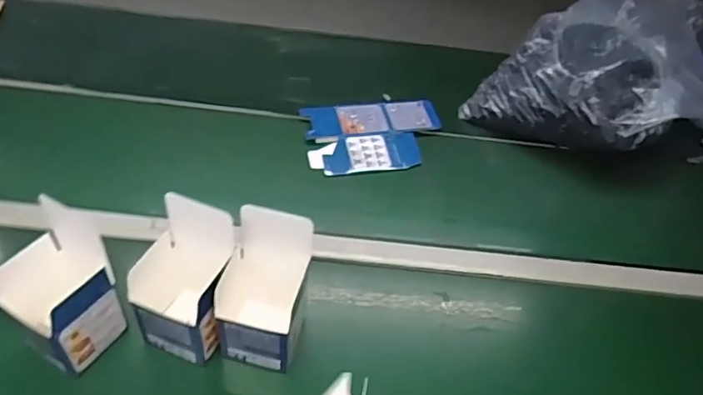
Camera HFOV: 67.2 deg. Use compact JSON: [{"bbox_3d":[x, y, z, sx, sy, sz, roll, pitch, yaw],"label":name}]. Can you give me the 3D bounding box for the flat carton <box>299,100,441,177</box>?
[{"bbox_3d":[0.039,-0.106,0.902,0.228,0.027,0.151,-7,47,-8],"label":"flat carton"}]

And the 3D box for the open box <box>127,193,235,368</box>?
[{"bbox_3d":[-0.184,0.097,0.598,0.095,0.165,0.111,18,49,15],"label":"open box"}]

